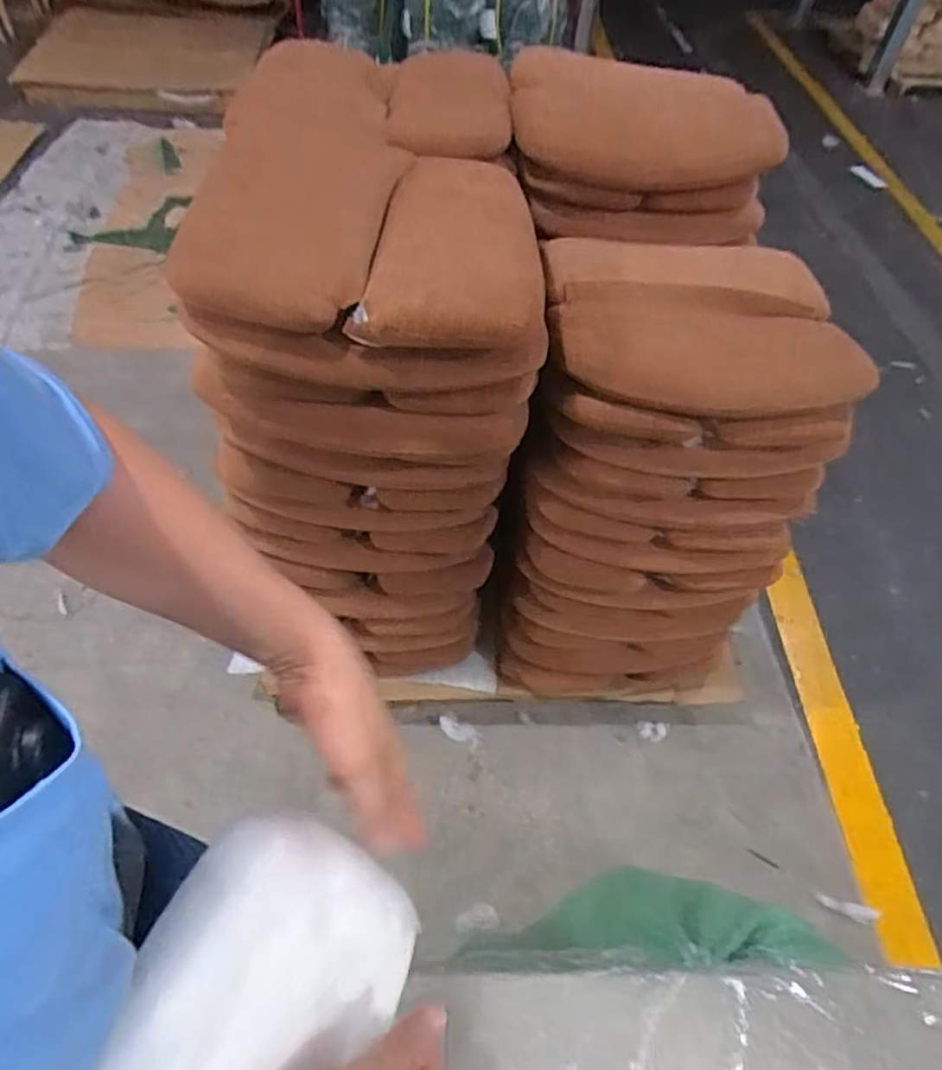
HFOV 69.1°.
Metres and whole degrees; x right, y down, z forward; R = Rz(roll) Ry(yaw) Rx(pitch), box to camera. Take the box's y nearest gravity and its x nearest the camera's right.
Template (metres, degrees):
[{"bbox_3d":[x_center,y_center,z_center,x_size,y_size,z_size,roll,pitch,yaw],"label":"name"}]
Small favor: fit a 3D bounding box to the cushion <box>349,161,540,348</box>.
[{"bbox_3d":[-0.005,-0.372,0.889,0.211,0.047,0.407,9,50,2],"label":"cushion"}]

